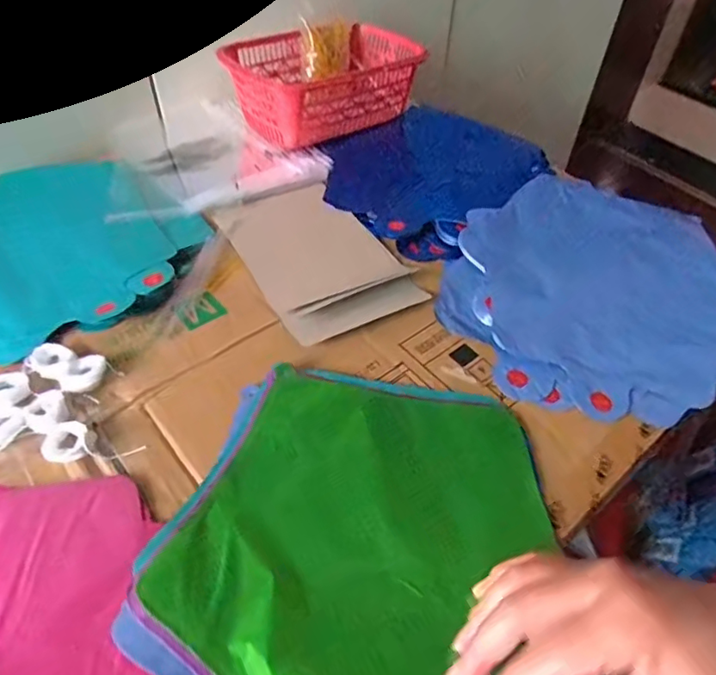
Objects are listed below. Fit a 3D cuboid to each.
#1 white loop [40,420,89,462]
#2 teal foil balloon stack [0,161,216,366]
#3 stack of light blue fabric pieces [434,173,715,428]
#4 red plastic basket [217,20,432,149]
[{"bbox_3d":[-0.183,0.065,0.348,0.029,0.012,0.027,1,47,-1],"label":"white loop"},{"bbox_3d":[-0.266,-0.080,0.478,0.239,0.012,0.224,17,49,14],"label":"teal foil balloon stack"},{"bbox_3d":[0.202,-0.048,0.467,0.276,0.019,0.237,-27,53,-24],"label":"stack of light blue fabric pieces"},{"bbox_3d":[-0.039,-0.293,0.643,0.209,0.069,0.138,-31,55,-27],"label":"red plastic basket"}]

